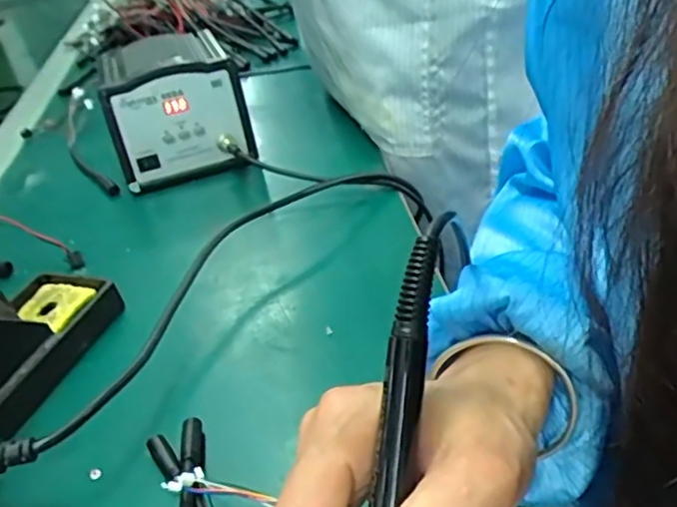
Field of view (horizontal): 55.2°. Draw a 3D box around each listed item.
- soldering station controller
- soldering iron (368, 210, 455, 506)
[{"bbox_3d":[-0.176,-0.170,0.690,0.122,0.100,0.205,-17,36,-9],"label":"soldering station controller"},{"bbox_3d":[0.016,0.092,0.199,0.017,0.213,0.017,5,-7,17],"label":"soldering iron"}]

